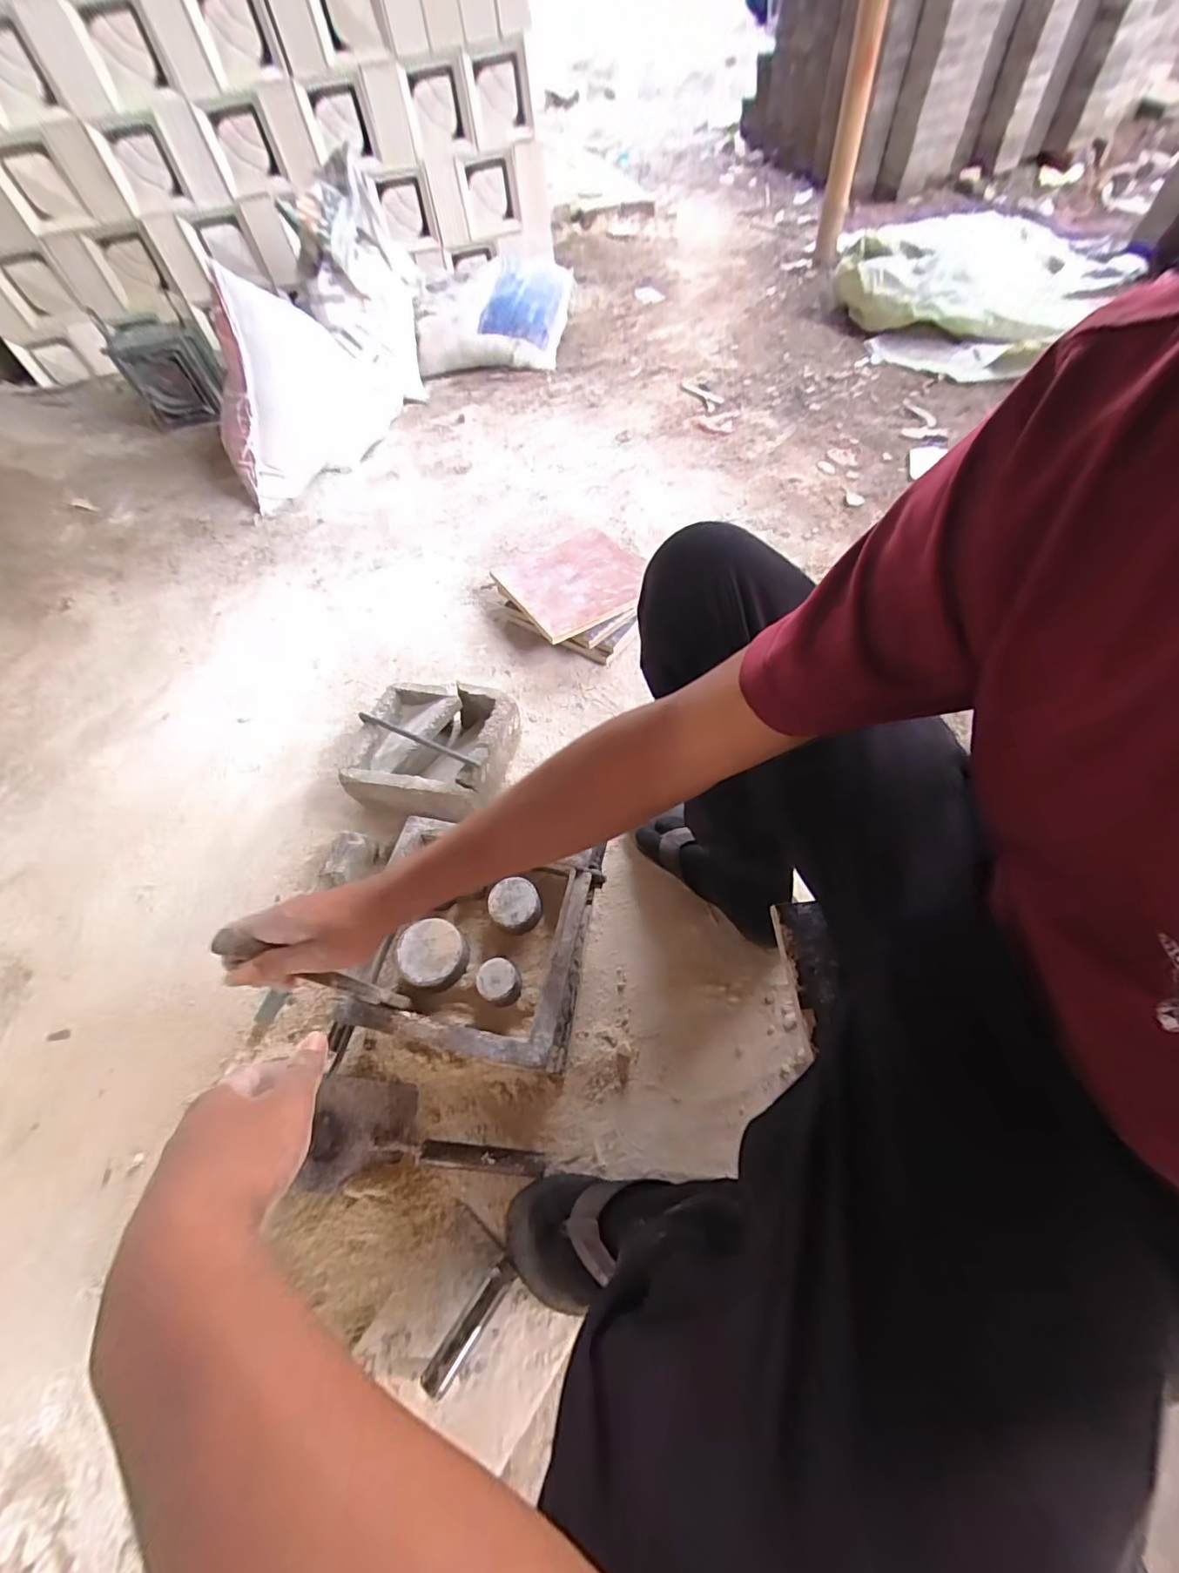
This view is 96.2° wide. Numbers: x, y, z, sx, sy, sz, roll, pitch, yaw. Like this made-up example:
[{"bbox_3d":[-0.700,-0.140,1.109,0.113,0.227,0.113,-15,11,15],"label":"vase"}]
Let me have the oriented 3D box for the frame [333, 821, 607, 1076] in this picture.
[{"bbox_3d":[-0.138,0.184,0.627,0.251,0.069,0.234,8,60,6],"label":"frame"}]

